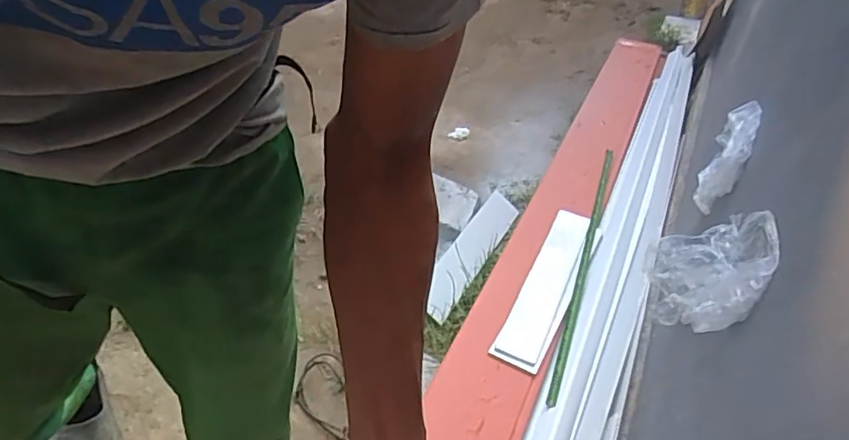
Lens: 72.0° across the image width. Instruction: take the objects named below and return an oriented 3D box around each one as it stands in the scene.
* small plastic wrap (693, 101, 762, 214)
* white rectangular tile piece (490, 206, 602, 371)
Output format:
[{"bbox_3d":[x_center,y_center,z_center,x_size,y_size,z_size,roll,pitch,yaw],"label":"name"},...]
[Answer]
[{"bbox_3d":[0.594,-0.116,1.164,0.064,0.220,0.160,27,47,19],"label":"small plastic wrap"},{"bbox_3d":[0.334,0.159,1.542,0.135,0.019,0.613,16,39,20],"label":"white rectangular tile piece"}]

